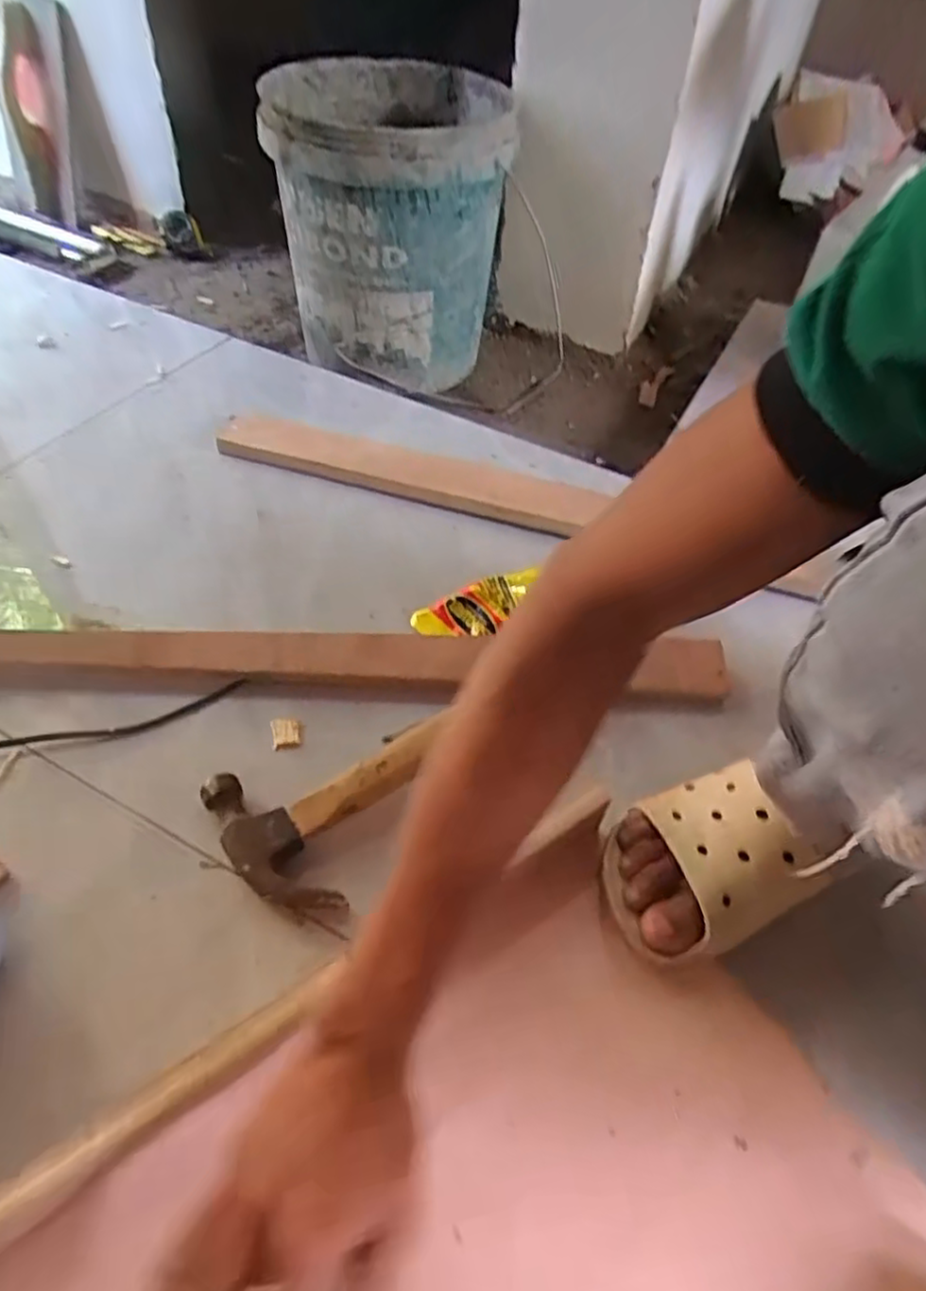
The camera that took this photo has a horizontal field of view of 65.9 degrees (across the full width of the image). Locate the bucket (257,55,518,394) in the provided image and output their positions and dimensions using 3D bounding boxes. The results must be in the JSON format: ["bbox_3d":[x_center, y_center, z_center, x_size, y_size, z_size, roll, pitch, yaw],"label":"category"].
[{"bbox_3d":[-0.095,-0.535,0.928,0.275,0.299,0.299,-2,50,-7],"label":"bucket"}]

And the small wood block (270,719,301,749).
[{"bbox_3d":[-0.144,0.071,0.579,0.022,0.006,0.027,-9,50,-12],"label":"small wood block"}]

